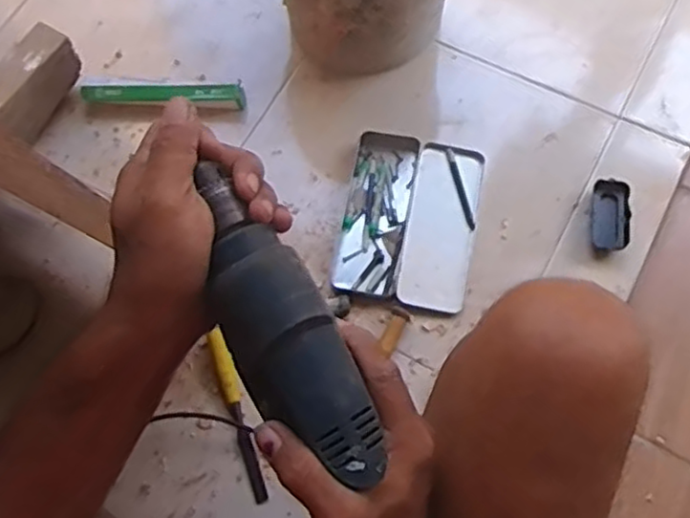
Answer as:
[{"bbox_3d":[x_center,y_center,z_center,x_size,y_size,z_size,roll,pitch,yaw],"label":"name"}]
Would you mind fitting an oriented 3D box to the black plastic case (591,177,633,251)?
[{"bbox_3d":[0.383,-0.060,0.981,0.051,0.027,0.106,8,70,5],"label":"black plastic case"}]

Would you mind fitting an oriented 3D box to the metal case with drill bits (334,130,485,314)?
[{"bbox_3d":[0.097,-0.059,1.000,0.187,0.019,0.260,10,71,6],"label":"metal case with drill bits"}]

